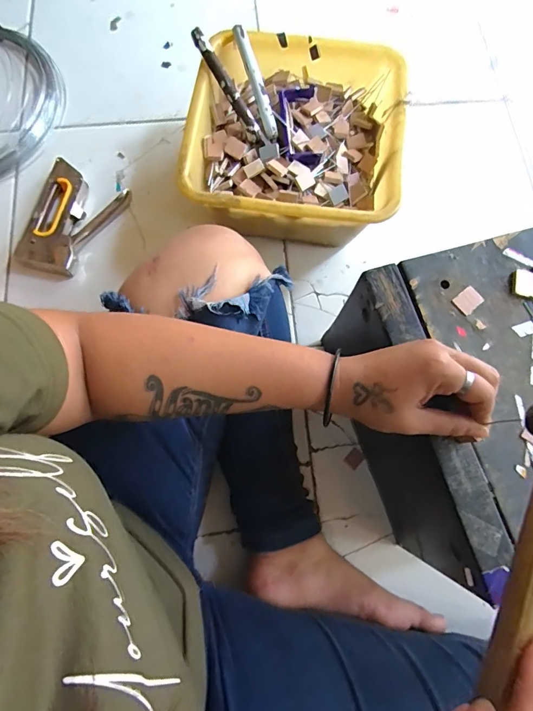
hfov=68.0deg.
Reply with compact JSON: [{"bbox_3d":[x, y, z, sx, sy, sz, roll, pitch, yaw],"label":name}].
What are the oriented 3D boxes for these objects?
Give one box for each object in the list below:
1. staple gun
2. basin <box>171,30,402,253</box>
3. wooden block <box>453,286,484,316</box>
[{"bbox_3d":[-0.291,-0.194,0.569,0.112,0.023,0.161,25,76,6],"label":"staple gun"},{"bbox_3d":[0.037,-0.282,0.549,0.266,0.121,0.268,7,75,1],"label":"basin"},{"bbox_3d":[0.179,-0.049,0.350,0.024,0.004,0.019,-41,80,-10],"label":"wooden block"}]

